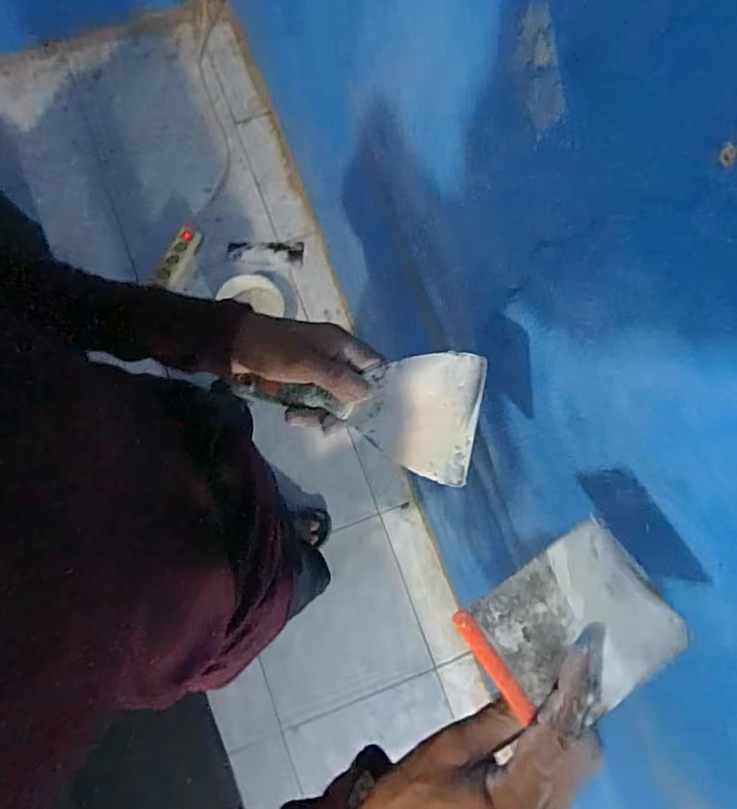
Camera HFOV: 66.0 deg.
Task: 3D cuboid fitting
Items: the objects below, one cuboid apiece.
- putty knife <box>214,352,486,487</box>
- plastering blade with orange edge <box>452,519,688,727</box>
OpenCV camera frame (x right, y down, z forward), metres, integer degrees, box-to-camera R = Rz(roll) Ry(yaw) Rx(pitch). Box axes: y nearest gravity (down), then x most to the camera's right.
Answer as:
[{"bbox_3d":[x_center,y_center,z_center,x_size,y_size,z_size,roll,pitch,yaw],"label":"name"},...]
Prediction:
[{"bbox_3d":[-0.017,0.003,0.439,0.200,0.017,0.090,5,80,15],"label":"putty knife"},{"bbox_3d":[0.110,0.121,0.307,0.101,0.004,0.076,-31,64,-9],"label":"plastering blade with orange edge"}]

